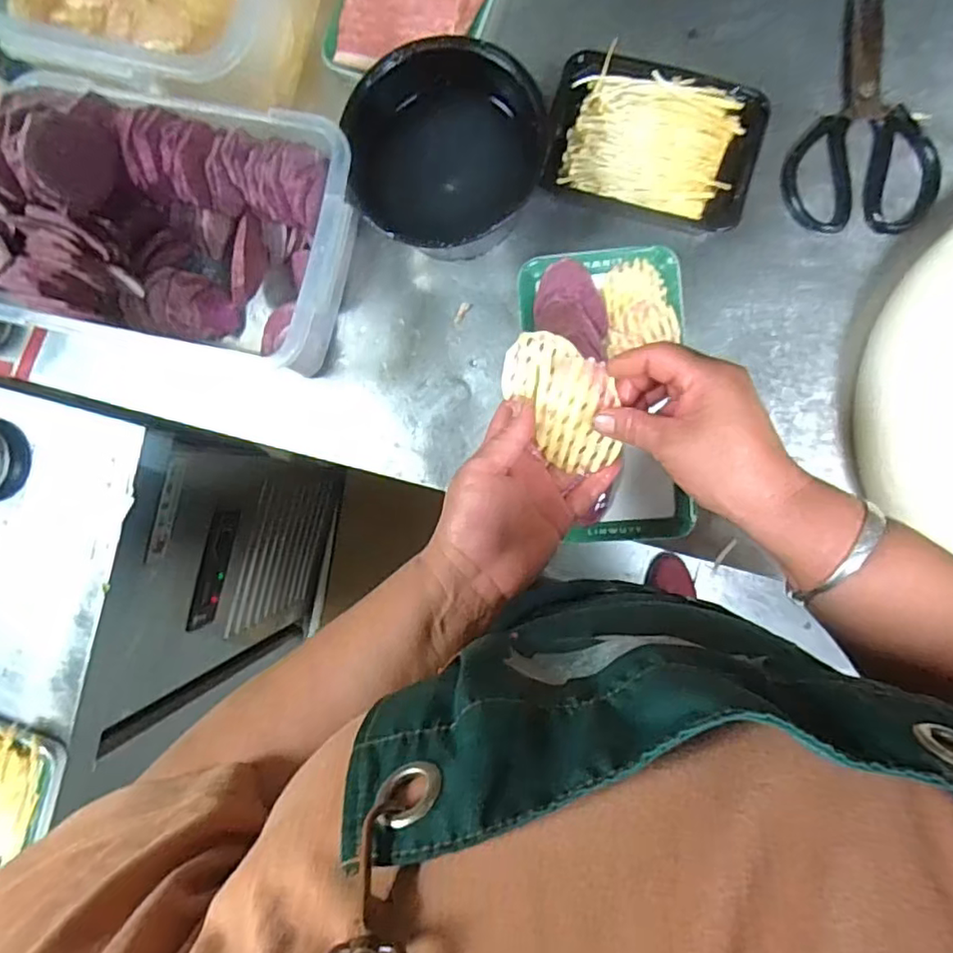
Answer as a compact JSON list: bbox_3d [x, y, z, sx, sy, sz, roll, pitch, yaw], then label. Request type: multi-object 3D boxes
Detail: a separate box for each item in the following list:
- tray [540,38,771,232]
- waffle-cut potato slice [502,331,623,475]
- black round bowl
[{"bbox_3d":[0.149,-0.285,0.530,0.180,0.039,0.119,24,93,6],"label":"tray"},{"bbox_3d":[0.060,-0.049,0.404,0.061,0.014,0.101,-31,104,22],"label":"waffle-cut potato slice"},{"bbox_3d":[-0.028,-0.279,0.532,0.146,0.083,0.151,0,90,7],"label":"black round bowl"}]

